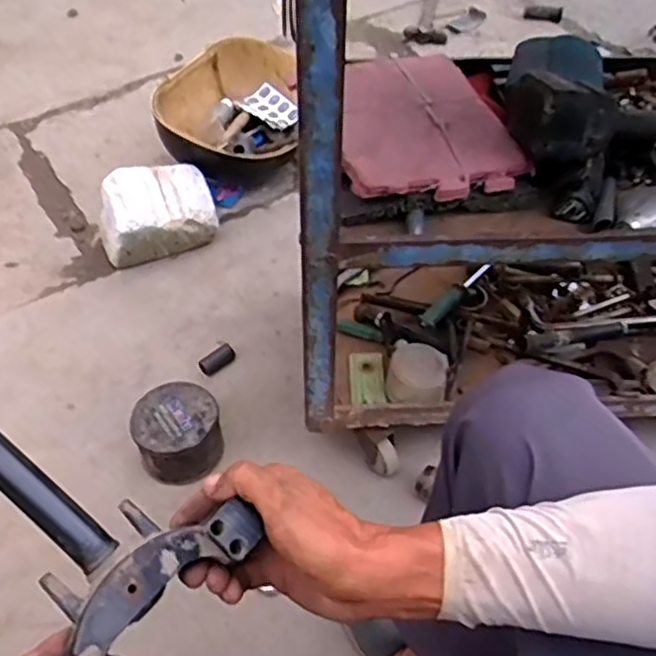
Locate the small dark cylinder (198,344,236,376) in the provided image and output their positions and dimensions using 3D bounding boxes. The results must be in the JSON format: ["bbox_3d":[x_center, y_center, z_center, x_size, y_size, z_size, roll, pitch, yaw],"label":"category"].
[{"bbox_3d":[-0.191,0.054,1.150,0.027,0.022,0.064,35,58,27],"label":"small dark cylinder"}]

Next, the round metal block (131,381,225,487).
[{"bbox_3d":[-0.221,0.158,0.993,0.120,0.080,0.129,0,49,1],"label":"round metal block"}]

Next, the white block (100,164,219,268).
[{"bbox_3d":[-0.342,-0.226,1.326,0.227,0.139,0.143,-21,52,-16],"label":"white block"}]

